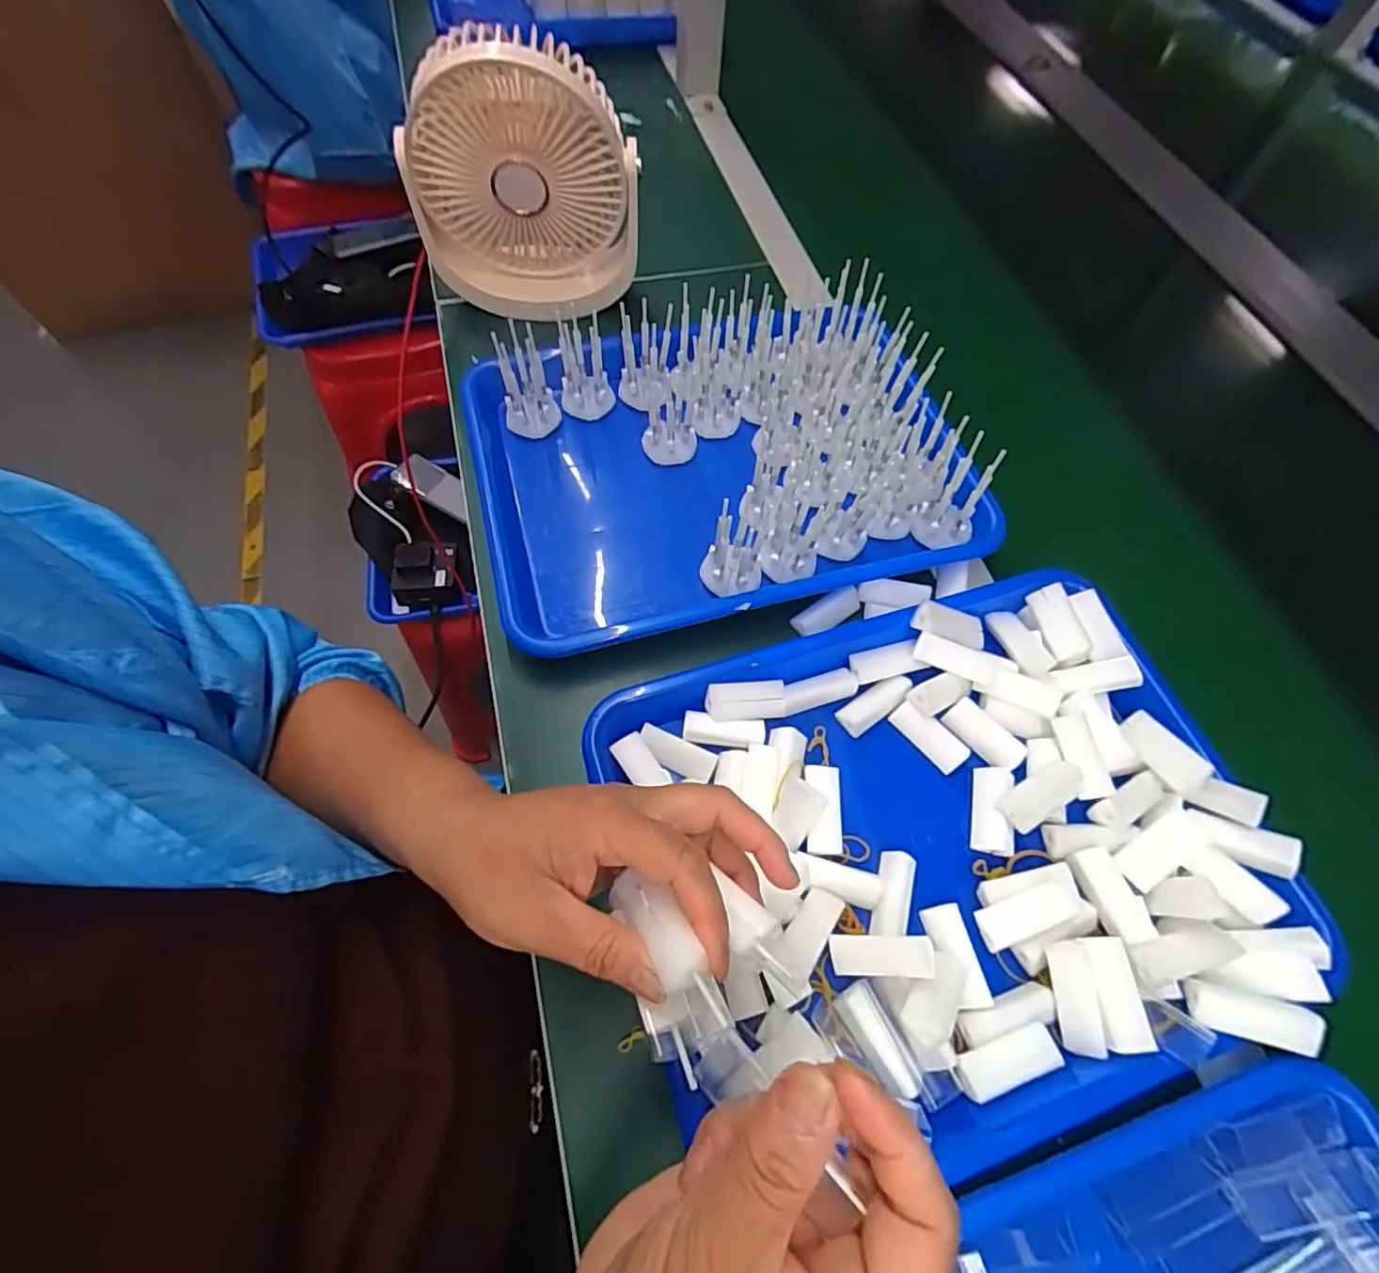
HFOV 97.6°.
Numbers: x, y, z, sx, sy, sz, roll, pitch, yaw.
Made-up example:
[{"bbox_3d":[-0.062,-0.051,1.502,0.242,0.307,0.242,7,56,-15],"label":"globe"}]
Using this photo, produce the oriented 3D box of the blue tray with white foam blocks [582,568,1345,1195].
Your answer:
[{"bbox_3d":[0.128,0.103,0.313,0.315,0.036,0.244,-13,65,-10],"label":"blue tray with white foam blocks"}]

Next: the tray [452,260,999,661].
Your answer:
[{"bbox_3d":[0.019,-0.127,0.418,0.327,0.064,0.242,-14,65,-10],"label":"tray"}]

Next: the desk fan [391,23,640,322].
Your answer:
[{"bbox_3d":[-0.121,-0.328,0.441,0.160,0.166,0.055,-3,64,-5],"label":"desk fan"}]

